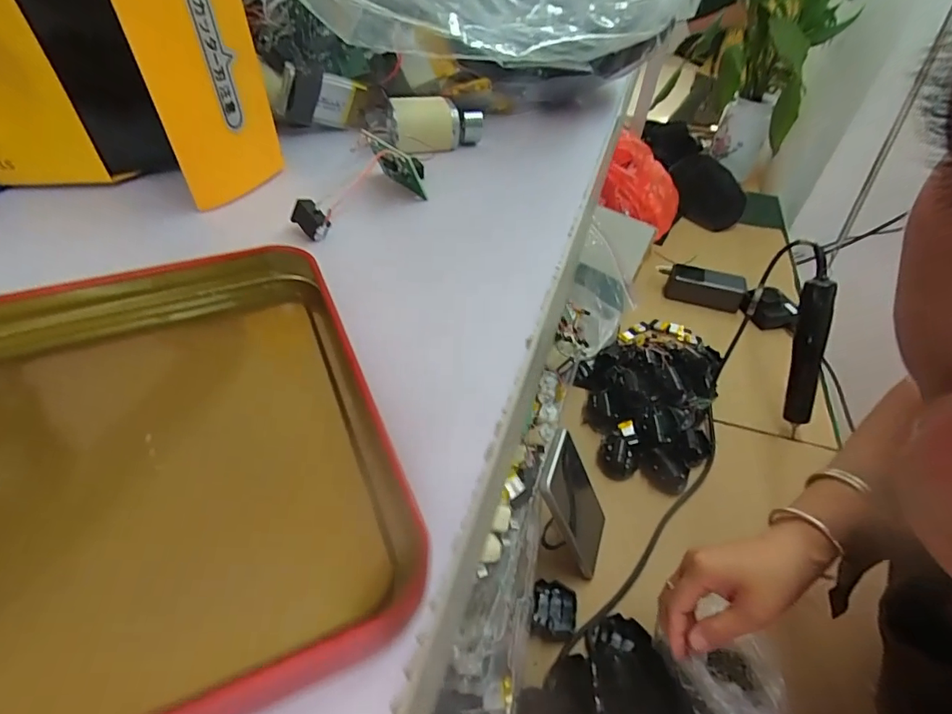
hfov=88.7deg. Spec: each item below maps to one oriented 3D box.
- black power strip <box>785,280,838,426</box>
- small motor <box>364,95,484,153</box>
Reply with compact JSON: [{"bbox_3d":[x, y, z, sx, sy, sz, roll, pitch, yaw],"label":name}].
[{"bbox_3d":[0.439,-0.005,0.645,0.025,0.193,0.034,-1,14,-6],"label":"black power strip"},{"bbox_3d":[-0.021,-0.095,0.192,0.045,0.018,0.023,-3,45,-8],"label":"small motor"}]

